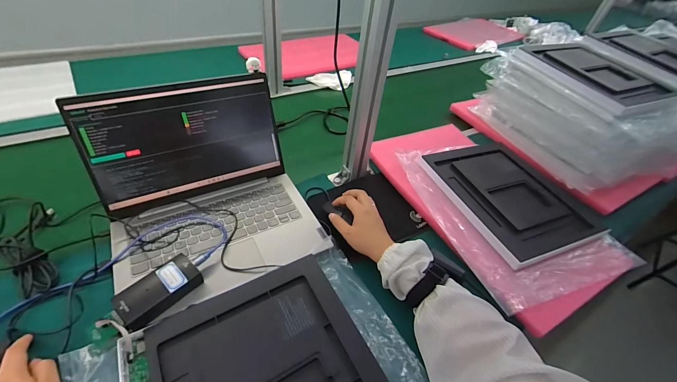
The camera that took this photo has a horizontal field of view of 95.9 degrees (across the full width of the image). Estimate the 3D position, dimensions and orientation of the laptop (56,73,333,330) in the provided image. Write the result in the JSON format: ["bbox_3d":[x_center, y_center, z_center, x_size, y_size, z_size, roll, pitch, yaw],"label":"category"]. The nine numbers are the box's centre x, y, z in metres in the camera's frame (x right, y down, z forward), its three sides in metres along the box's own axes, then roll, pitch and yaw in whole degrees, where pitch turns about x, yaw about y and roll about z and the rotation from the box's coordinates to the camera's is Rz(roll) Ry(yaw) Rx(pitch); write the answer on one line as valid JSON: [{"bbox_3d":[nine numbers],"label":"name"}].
[{"bbox_3d":[-0.210,-0.011,0.496,0.320,0.185,0.304,-17,49,-26],"label":"laptop"}]

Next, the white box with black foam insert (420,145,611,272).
[{"bbox_3d":[0.329,0.000,0.606,0.206,0.025,0.293,-6,45,-15],"label":"white box with black foam insert"}]

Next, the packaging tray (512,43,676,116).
[{"bbox_3d":[0.630,-0.295,0.760,0.301,0.037,0.303,-16,55,-23],"label":"packaging tray"}]

